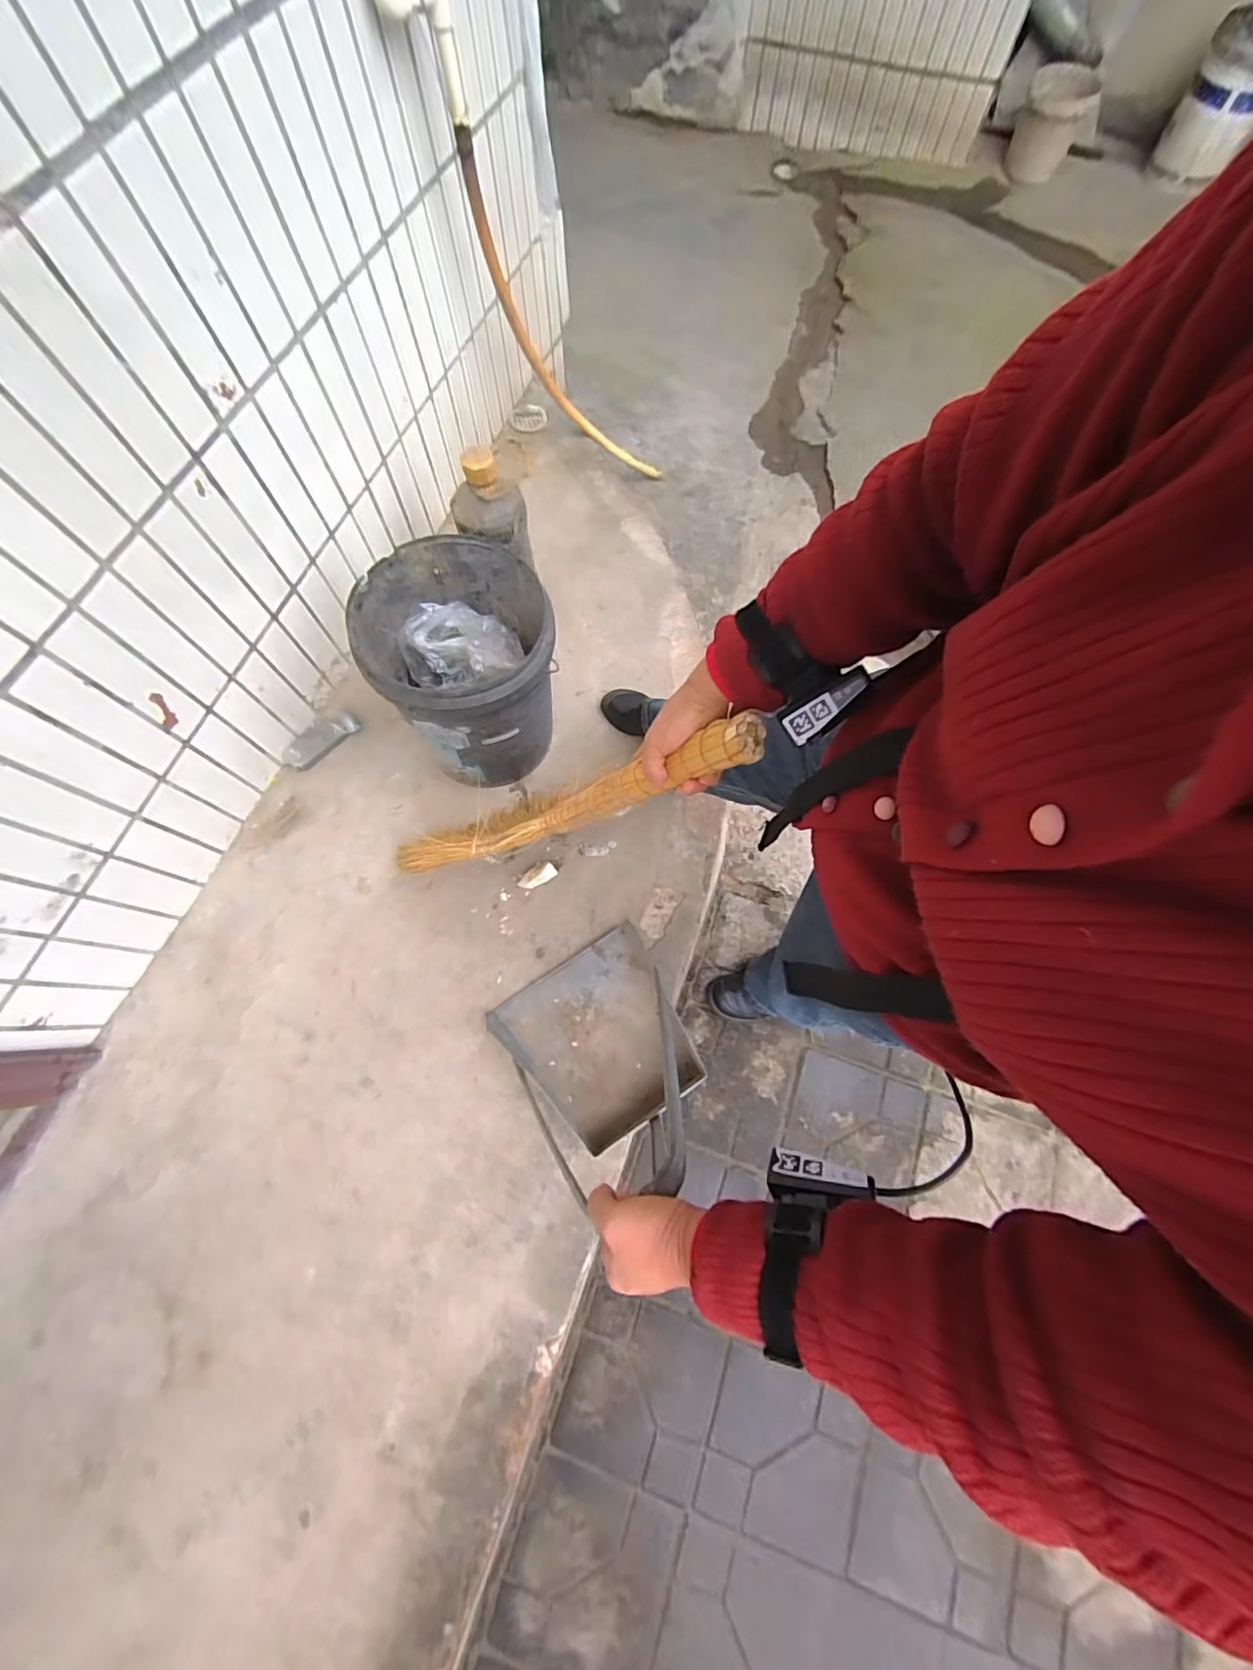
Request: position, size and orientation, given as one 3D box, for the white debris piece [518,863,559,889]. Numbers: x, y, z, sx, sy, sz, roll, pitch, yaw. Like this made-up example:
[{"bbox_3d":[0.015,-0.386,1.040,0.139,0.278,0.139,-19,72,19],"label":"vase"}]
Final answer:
[{"bbox_3d":[-0.177,0.080,1.099,0.076,0.025,0.037,-26,73,-9],"label":"white debris piece"}]

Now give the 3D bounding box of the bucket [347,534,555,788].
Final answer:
[{"bbox_3d":[-0.277,-0.282,1.052,0.294,0.389,0.315,0,71,0],"label":"bucket"}]

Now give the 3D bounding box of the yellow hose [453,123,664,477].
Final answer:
[{"bbox_3d":[-0.146,-1.143,1.351,0.139,0.829,0.108,-25,71,23],"label":"yellow hose"}]

